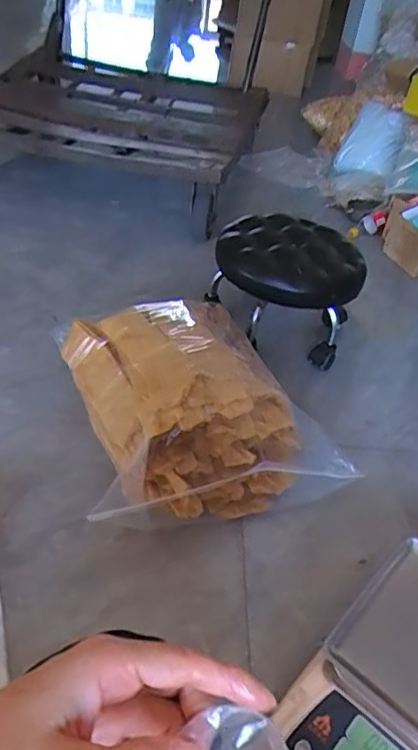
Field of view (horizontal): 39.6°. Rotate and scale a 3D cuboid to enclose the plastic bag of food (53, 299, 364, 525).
[{"bbox_3d":[-0.025,0.035,0.976,0.386,0.209,0.400,-5,41,-18],"label":"plastic bag of food"}]

